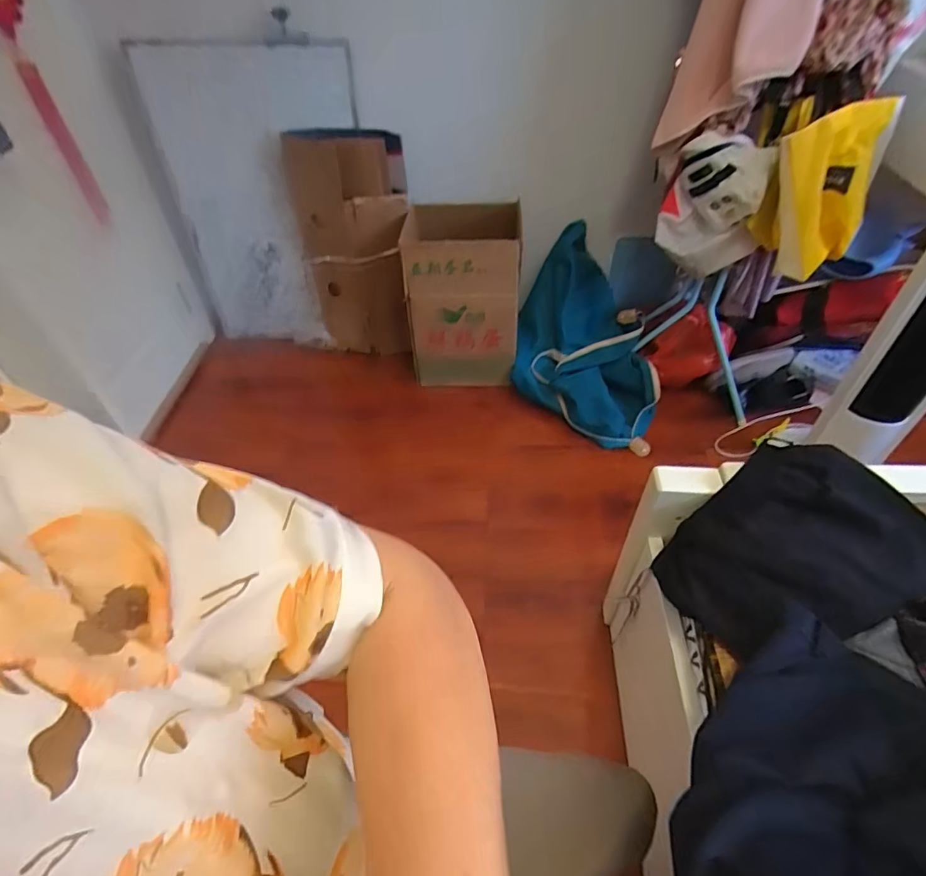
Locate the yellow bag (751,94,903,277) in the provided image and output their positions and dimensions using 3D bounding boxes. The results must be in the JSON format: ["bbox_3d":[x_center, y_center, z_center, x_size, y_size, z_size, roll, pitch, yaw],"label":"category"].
[{"bbox_3d":[0.816,-0.550,1.150,0.283,0.349,0.060,-9,38,-4],"label":"yellow bag"}]

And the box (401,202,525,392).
[{"bbox_3d":[0.003,-0.389,1.494,0.310,0.504,0.201,1,45,4],"label":"box"}]

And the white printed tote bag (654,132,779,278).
[{"bbox_3d":[0.593,-0.549,1.215,0.217,0.327,0.105,25,52,25],"label":"white printed tote bag"}]

